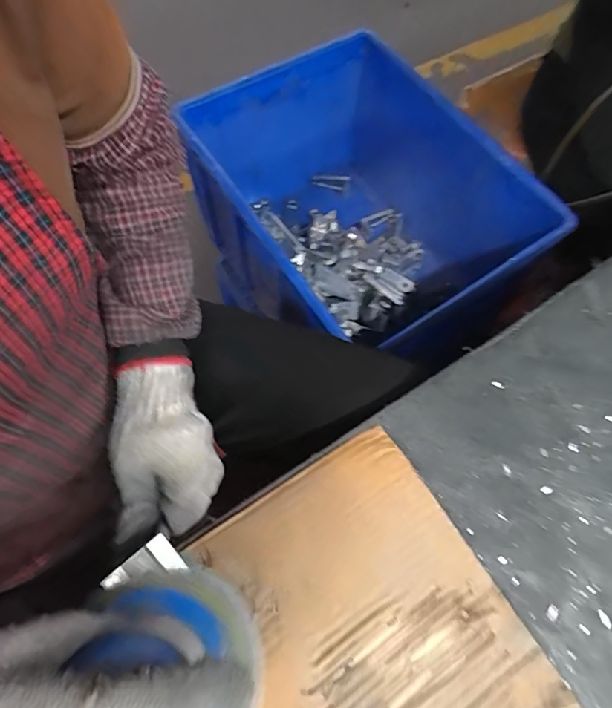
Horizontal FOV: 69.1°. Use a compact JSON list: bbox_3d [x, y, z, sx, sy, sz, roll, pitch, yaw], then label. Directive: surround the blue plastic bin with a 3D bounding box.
[{"bbox_3d":[0.069,-0.241,0.798,0.406,0.295,0.521,-35,72,-16],"label":"blue plastic bin"}]

